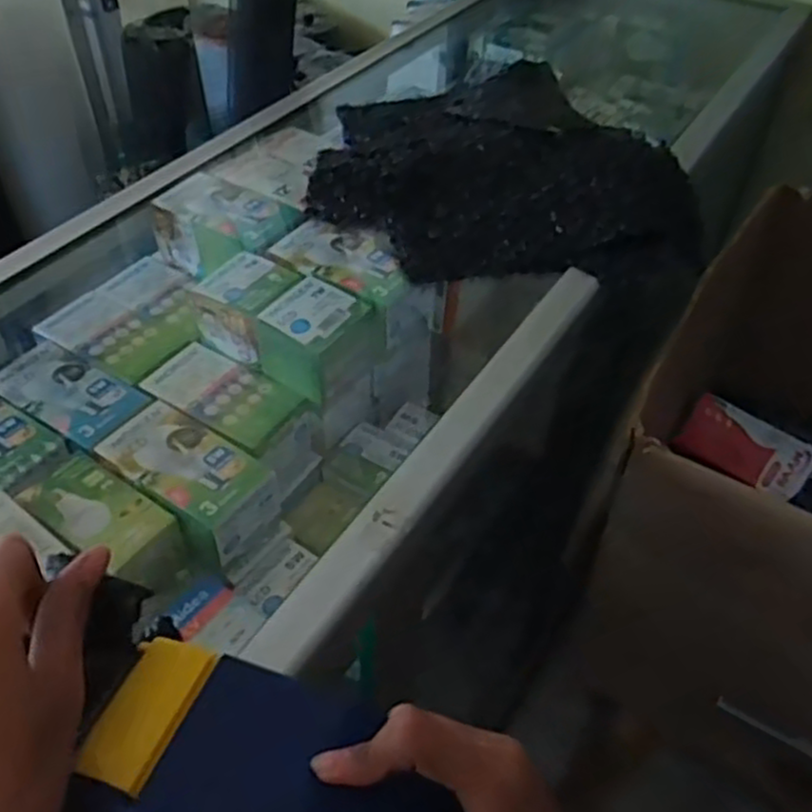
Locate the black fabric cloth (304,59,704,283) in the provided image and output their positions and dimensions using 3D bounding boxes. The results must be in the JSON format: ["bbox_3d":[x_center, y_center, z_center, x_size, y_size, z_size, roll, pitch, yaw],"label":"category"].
[{"bbox_3d":[0.089,-0.229,0.704,0.334,0.061,0.364,1,46,0],"label":"black fabric cloth"}]

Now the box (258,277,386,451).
[{"bbox_3d":[-0.064,-0.031,0.594,0.073,0.110,0.067,25,51,21],"label":"box"}]

